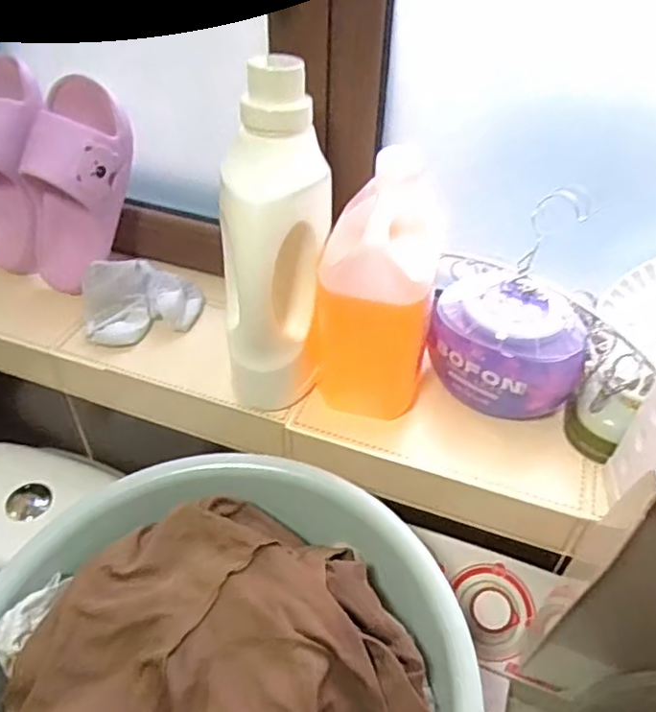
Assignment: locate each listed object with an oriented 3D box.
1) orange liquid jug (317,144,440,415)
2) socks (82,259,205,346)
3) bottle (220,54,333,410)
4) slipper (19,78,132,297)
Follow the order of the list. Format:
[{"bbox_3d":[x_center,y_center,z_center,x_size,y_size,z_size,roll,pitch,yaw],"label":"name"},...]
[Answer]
[{"bbox_3d":[0.053,-0.059,0.626,0.104,0.234,0.132,12,45,10],"label":"orange liquid jug"},{"bbox_3d":[-0.228,-0.073,0.756,0.139,0.055,0.099,-15,47,-17],"label":"socks"},{"bbox_3d":[-0.053,-0.097,0.592,0.101,0.305,0.119,6,44,4],"label":"bottle"},{"bbox_3d":[-0.305,-0.196,0.749,0.110,0.248,0.089,18,29,2],"label":"slipper"}]

